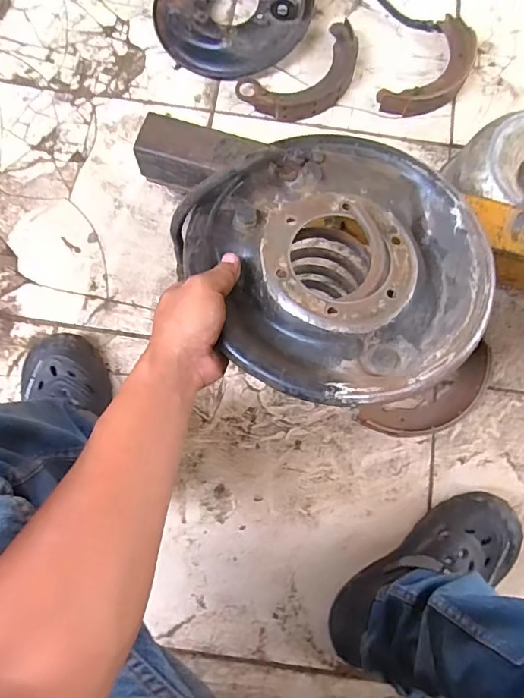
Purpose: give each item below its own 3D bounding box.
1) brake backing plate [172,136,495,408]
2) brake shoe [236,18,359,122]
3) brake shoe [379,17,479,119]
[{"bbox_3d":[0.072,-0.078,0.436,0.249,0.054,0.249,0,79,-1],"label":"brake backing plate"},{"bbox_3d":[0.079,-0.461,0.834,0.222,0.037,0.117,-36,81,-7],"label":"brake shoe"},{"bbox_3d":[0.294,-0.471,0.838,0.102,0.036,0.212,40,81,7],"label":"brake shoe"}]

